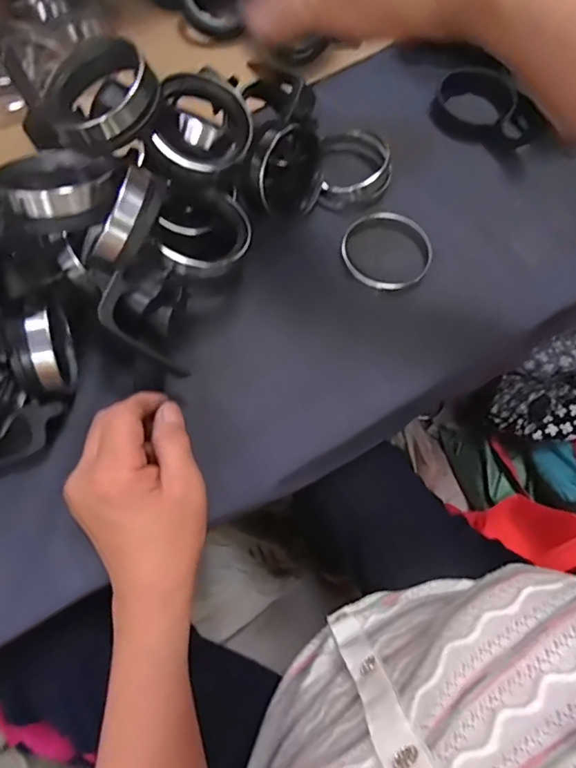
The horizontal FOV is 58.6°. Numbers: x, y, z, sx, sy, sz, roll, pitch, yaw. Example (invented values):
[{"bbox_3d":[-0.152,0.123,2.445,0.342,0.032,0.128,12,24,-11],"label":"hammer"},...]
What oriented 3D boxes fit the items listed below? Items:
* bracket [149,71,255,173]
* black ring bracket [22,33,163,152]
[{"bbox_3d":[-0.064,-0.167,0.351,0.068,0.037,0.072,14,82,-21],"label":"bracket"},{"bbox_3d":[-0.121,-0.173,0.322,0.083,0.028,0.053,-42,81,-5],"label":"black ring bracket"}]

